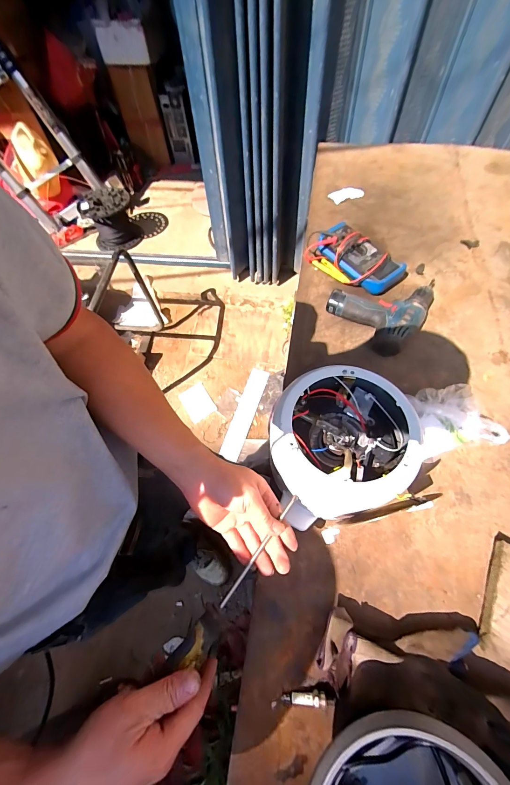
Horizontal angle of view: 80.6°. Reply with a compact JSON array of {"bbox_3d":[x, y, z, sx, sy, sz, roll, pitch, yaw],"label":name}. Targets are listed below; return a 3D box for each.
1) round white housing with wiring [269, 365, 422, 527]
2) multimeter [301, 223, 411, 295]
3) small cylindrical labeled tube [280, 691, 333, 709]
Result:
[{"bbox_3d":[0.117,0.071,0.419,0.178,0.124,0.168,0,64,1],"label":"round white housing with wiring"},{"bbox_3d":[0.225,-0.302,0.680,0.107,0.049,0.211,-41,67,-17],"label":"multimeter"},{"bbox_3d":[0.064,0.373,0.365,0.061,0.014,0.014,1,64,1],"label":"small cylindrical labeled tube"}]

